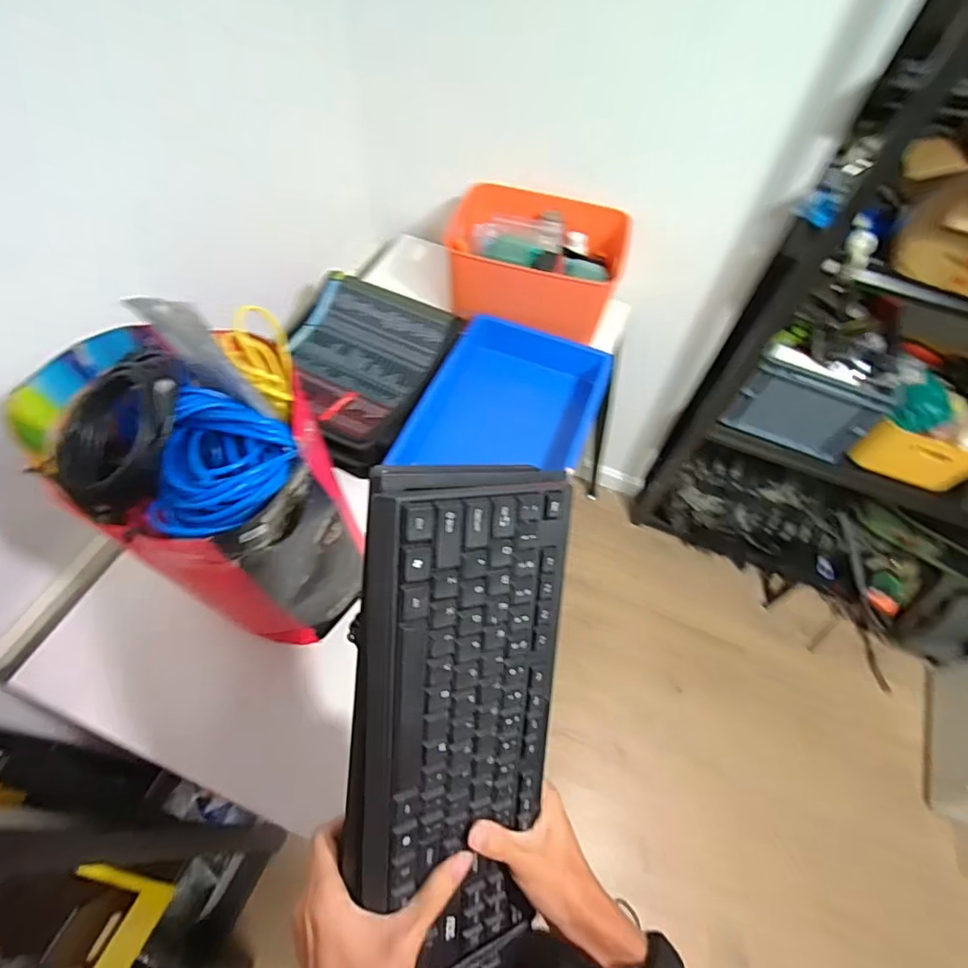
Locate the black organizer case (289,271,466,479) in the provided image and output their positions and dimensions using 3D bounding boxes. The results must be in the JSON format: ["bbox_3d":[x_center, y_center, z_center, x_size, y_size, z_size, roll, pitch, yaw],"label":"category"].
[{"bbox_3d":[-0.257,-0.226,1.022,0.322,0.069,0.393,21,58,9],"label":"black organizer case"}]

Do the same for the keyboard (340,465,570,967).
[{"bbox_3d":[-0.016,0.189,0.366,0.140,0.401,0.026,-3,13,-29],"label":"keyboard"}]

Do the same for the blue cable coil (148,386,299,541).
[{"bbox_3d":[-0.247,-0.016,0.519,0.121,0.050,0.148,8,57,0],"label":"blue cable coil"}]

